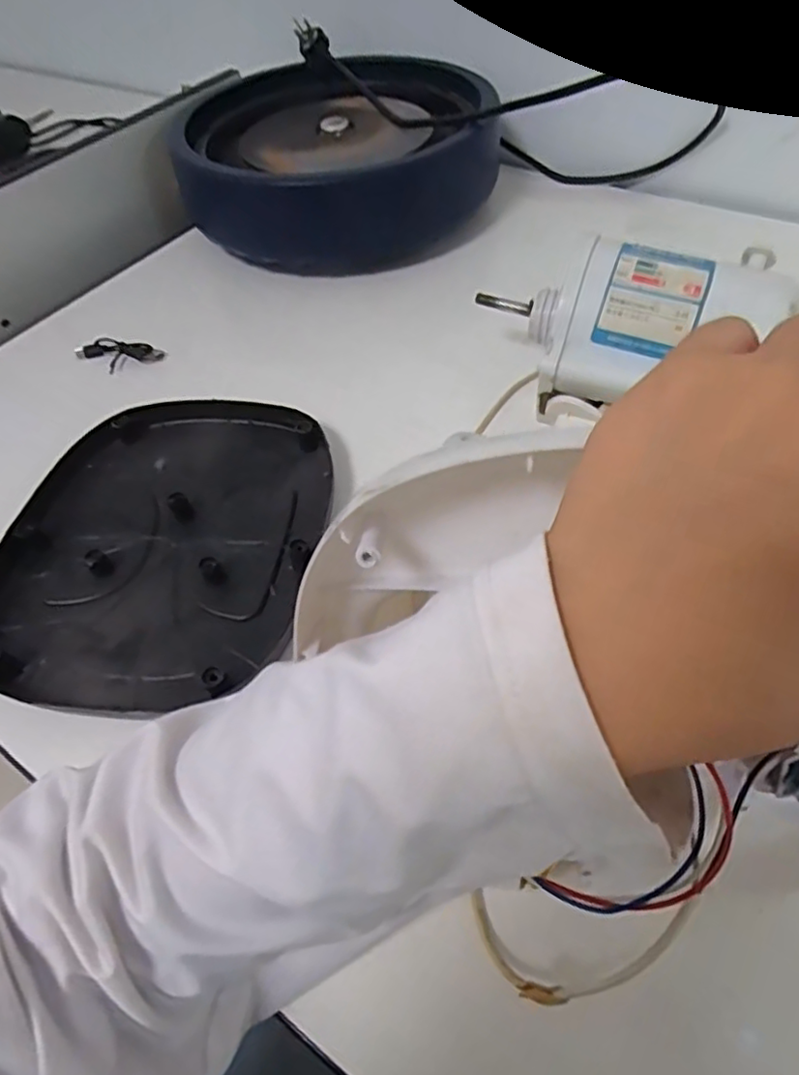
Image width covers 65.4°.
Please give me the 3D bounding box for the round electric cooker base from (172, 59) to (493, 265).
[{"bbox_3d":[-0.052,-0.360,0.603,0.289,0.091,0.288,-3,53,3],"label":"round electric cooker base"}]

